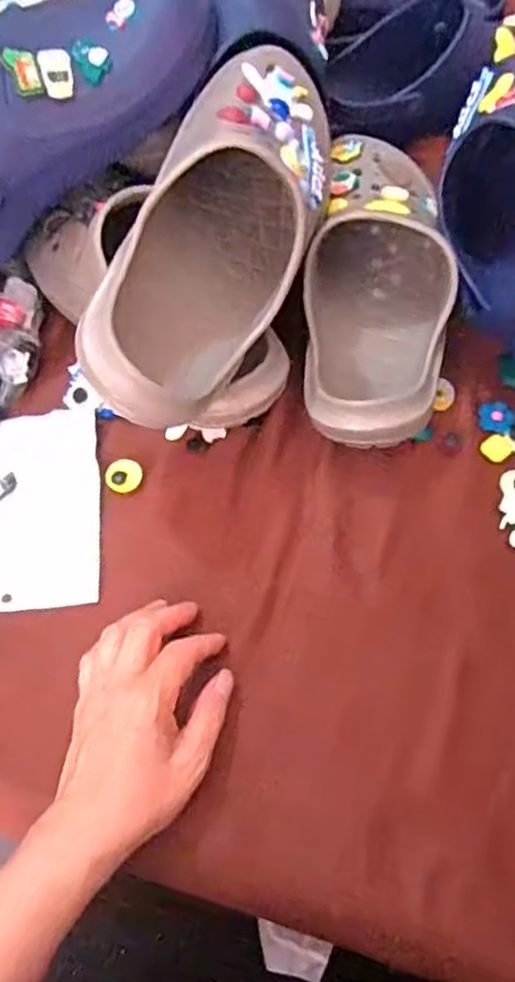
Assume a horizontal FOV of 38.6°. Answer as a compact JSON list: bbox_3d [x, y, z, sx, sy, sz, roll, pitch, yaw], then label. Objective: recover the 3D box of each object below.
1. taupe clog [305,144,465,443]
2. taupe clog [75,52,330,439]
[{"bbox_3d":[0.088,-0.151,0.535,0.099,0.079,0.269,10,64,6],"label":"taupe clog"},{"bbox_3d":[-0.021,-0.166,0.465,0.106,0.098,0.284,25,65,-18],"label":"taupe clog"}]

